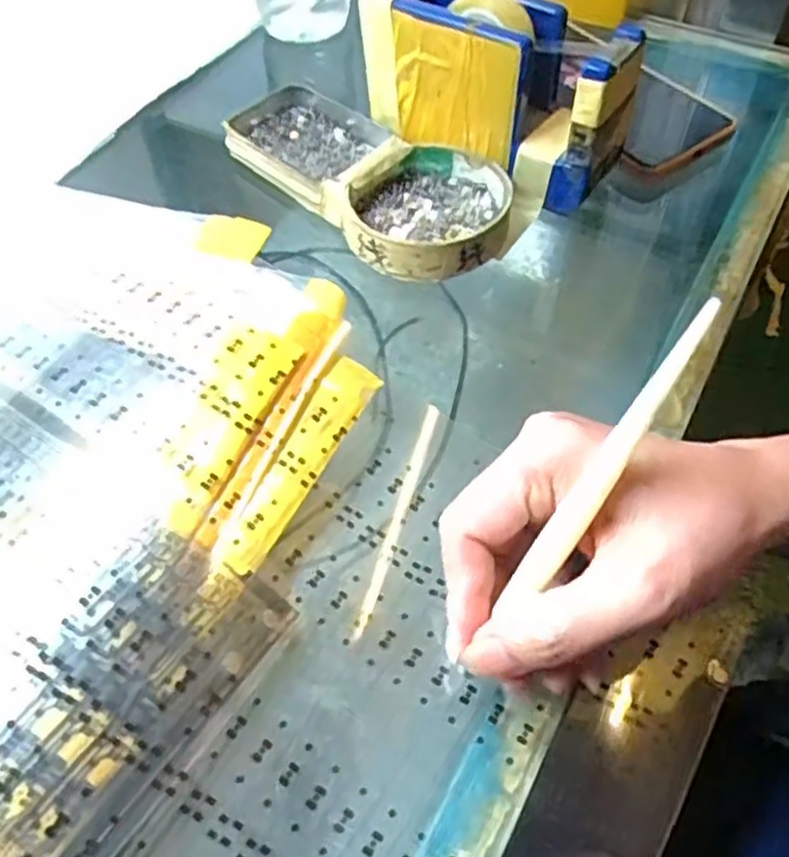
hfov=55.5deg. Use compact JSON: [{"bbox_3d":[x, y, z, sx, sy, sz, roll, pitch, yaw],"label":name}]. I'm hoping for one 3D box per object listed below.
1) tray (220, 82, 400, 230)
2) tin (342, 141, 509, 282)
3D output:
[{"bbox_3d":[-0.049,-0.158,0.413,0.100,0.018,0.067,37,64,24],"label":"tray"},{"bbox_3d":[0.017,-0.111,0.380,0.080,0.021,0.081,-1,55,1],"label":"tin"}]

